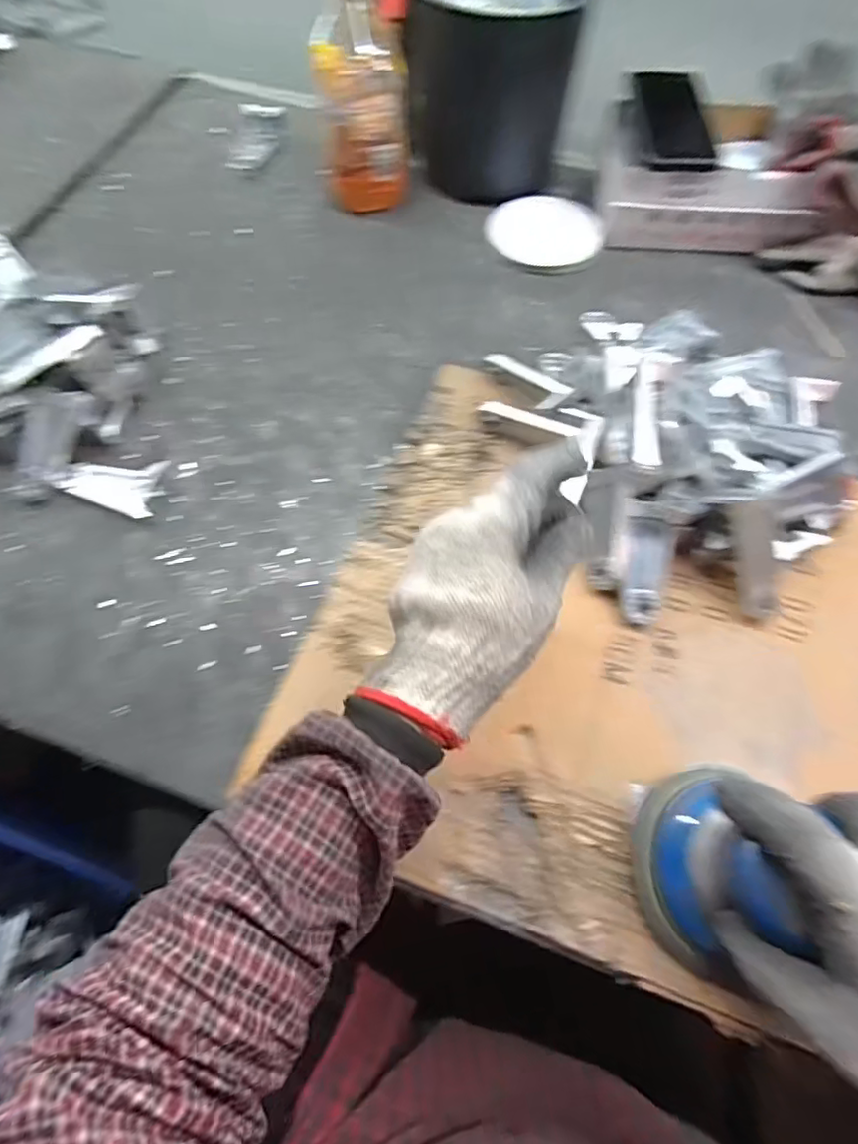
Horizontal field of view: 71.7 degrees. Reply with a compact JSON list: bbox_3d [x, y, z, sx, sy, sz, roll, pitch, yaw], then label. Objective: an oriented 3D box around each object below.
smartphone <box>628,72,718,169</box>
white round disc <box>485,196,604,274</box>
[{"bbox_3d":[0.250,-0.459,0.603,0.066,0.015,0.157,-4,65,5],"label":"smartphone"},{"bbox_3d":[0.127,-0.372,0.658,0.121,0.022,0.121,1,63,-1],"label":"white round disc"}]

